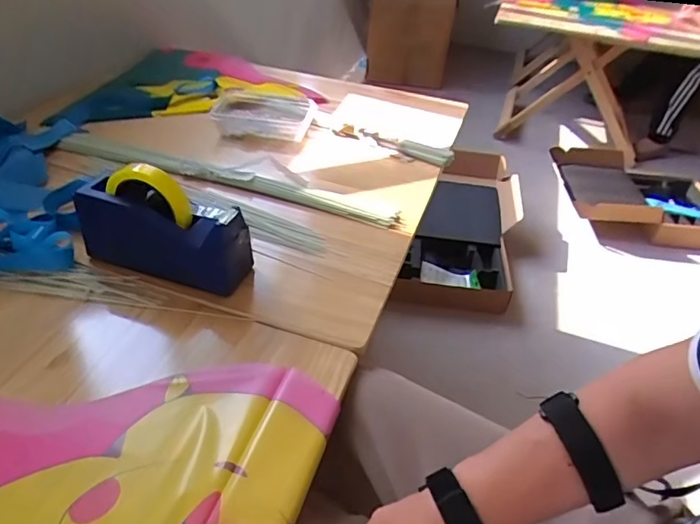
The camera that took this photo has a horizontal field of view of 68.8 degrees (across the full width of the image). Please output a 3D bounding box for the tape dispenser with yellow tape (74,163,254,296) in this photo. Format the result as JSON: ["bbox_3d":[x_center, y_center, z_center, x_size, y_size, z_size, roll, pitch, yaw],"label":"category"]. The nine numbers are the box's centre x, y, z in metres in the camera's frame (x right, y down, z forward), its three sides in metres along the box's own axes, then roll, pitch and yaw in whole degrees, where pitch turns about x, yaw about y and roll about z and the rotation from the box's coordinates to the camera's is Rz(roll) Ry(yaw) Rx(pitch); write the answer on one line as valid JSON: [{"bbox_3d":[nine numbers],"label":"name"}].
[{"bbox_3d":[-0.222,-0.049,0.621,0.207,0.133,0.069,15,40,12],"label":"tape dispenser with yellow tape"}]

